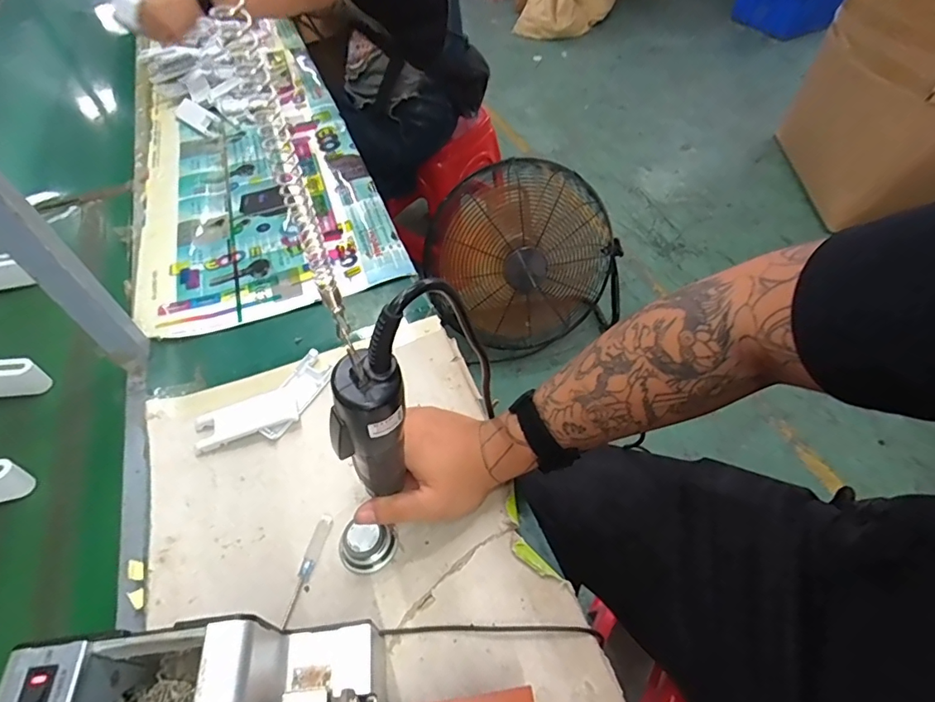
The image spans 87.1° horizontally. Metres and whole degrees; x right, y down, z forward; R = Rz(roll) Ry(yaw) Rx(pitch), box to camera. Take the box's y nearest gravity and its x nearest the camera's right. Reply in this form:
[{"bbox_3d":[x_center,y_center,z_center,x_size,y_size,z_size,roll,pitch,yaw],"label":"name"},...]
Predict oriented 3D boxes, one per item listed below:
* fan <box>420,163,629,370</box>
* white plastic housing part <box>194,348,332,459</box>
[{"bbox_3d":[0.156,-0.225,1.413,0.534,0.498,0.308,-18,54,-8],"label":"fan"},{"bbox_3d":[-0.207,0.062,0.515,0.147,0.012,0.069,-34,56,-21],"label":"white plastic housing part"}]

